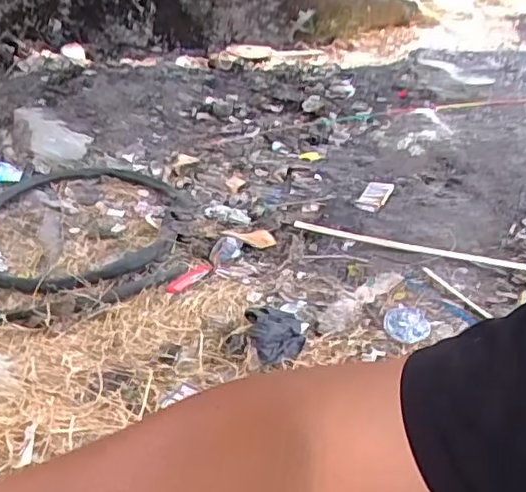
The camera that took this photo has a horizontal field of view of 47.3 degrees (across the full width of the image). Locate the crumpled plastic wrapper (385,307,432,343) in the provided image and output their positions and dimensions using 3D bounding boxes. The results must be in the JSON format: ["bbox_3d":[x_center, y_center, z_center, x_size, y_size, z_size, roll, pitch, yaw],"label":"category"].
[{"bbox_3d":[0.282,0.148,1.169,0.084,0.018,0.104,11,34,18],"label":"crumpled plastic wrapper"}]

